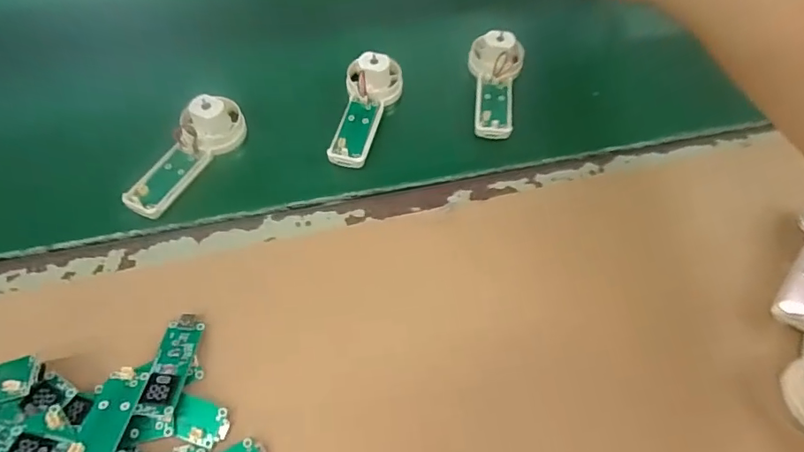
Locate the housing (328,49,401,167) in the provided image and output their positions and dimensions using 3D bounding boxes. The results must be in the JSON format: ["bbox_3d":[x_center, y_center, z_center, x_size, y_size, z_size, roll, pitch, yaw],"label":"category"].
[{"bbox_3d":[-0.025,-0.081,0.341,0.033,0.022,0.087,14,61,4],"label":"housing"}]

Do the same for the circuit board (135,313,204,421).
[{"bbox_3d":[-0.113,0.068,0.248,0.018,0.011,0.050,6,61,-1],"label":"circuit board"}]

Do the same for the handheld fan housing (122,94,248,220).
[{"bbox_3d":[-0.136,-0.048,0.316,0.033,0.026,0.095,29,63,12],"label":"handheld fan housing"}]

